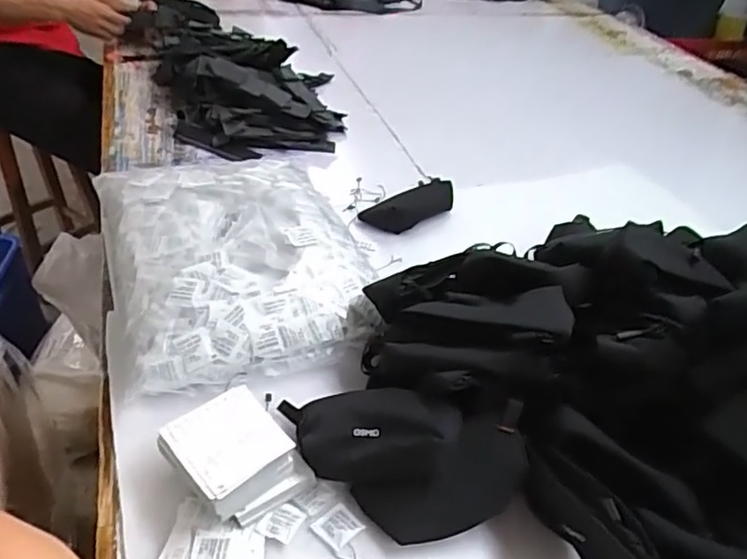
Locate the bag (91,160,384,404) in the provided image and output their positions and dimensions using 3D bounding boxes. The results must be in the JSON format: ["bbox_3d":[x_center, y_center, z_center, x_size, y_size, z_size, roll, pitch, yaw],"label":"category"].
[{"bbox_3d":[-0.197,-0.044,0.861,0.353,0.080,0.434,-10,42,-20],"label":"bag"}]

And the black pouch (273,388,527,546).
[{"bbox_3d":[0.027,0.183,0.627,0.259,0.084,0.136,7,39,0],"label":"black pouch"}]

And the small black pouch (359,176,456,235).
[{"bbox_3d":[0.065,-0.134,1.092,0.193,0.037,0.085,-25,49,-33],"label":"small black pouch"}]

